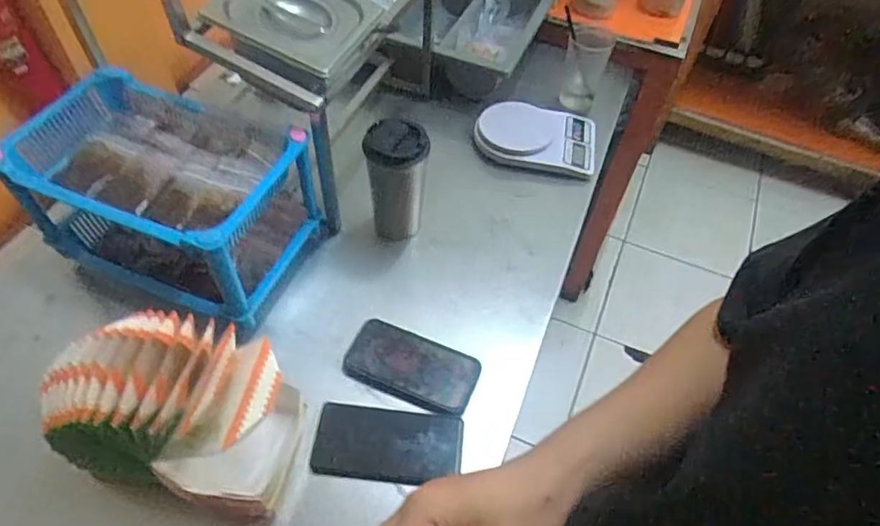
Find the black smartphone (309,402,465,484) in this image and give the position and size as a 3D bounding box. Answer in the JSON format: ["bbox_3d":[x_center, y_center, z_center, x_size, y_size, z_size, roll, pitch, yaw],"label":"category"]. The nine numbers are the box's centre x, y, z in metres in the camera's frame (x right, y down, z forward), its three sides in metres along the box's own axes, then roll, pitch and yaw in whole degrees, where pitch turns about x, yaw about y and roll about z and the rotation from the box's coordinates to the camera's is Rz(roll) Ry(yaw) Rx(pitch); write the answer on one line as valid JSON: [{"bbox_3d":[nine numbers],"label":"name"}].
[{"bbox_3d":[-0.059,0.209,0.660,0.167,0.008,0.082,6,53,-1],"label":"black smartphone"}]

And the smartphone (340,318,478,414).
[{"bbox_3d":[-0.034,0.129,0.716,0.160,0.014,0.085,19,54,8],"label":"smartphone"}]

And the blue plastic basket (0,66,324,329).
[{"bbox_3d":[-0.330,-0.076,0.719,0.289,0.188,0.189,17,54,7],"label":"blue plastic basket"}]

